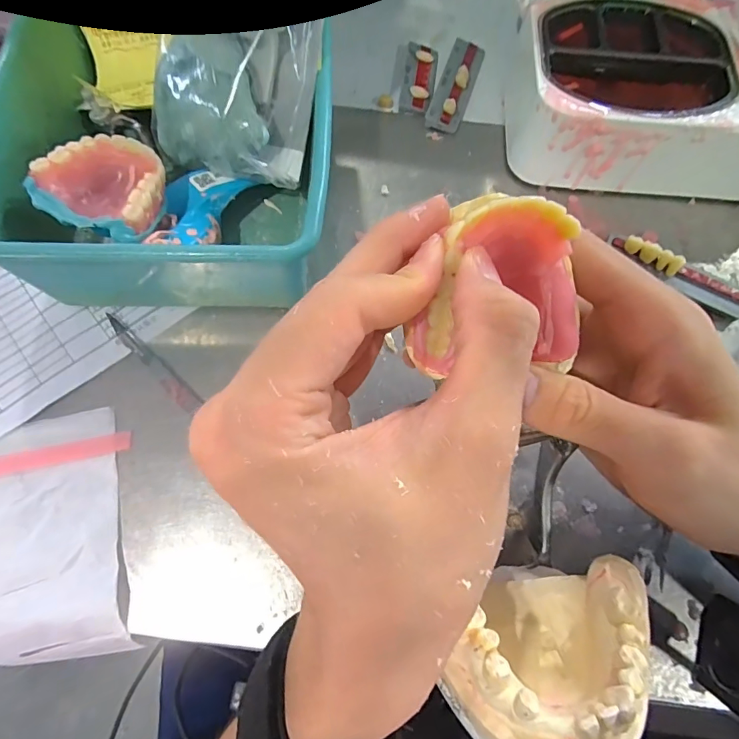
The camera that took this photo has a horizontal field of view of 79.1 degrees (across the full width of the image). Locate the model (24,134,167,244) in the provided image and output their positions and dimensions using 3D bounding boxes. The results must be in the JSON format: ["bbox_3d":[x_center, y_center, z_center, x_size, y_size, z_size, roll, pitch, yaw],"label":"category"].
[{"bbox_3d":[-0.129,-0.090,0.217,0.052,0.019,0.057,0,71,-1],"label":"model"}]

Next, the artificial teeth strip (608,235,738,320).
[{"bbox_3d":[0.179,-0.054,0.260,0.080,0.017,0.016,31,73,9],"label":"artificial teeth strip"}]

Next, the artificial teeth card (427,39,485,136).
[{"bbox_3d":[0.061,-0.201,0.311,0.023,0.011,0.085,17,72,4],"label":"artificial teeth card"}]

